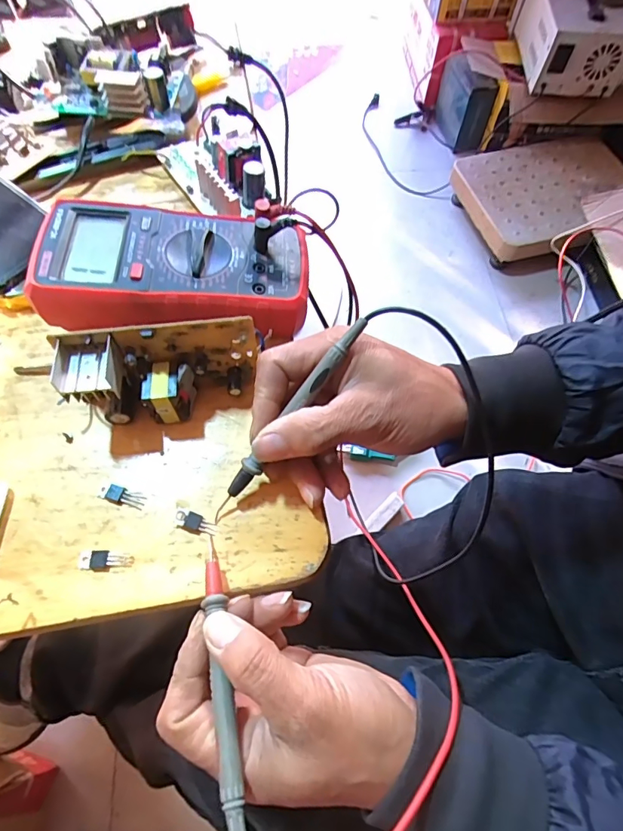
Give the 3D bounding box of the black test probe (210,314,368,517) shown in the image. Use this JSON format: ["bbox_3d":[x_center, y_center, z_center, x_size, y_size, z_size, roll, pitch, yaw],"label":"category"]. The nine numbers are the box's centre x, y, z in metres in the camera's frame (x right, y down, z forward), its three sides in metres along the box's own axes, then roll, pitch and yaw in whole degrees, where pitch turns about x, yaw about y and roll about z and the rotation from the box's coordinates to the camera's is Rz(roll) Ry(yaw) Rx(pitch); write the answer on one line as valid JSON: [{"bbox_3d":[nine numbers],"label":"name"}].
[{"bbox_3d":[-0.015,0.005,0.266,0.012,0.009,0.147,41,100,17],"label":"black test probe"}]

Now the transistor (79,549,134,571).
[{"bbox_3d":[-0.120,0.084,0.267,0.030,0.004,0.011,2,64,0],"label":"transistor"}]

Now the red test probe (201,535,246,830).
[{"bbox_3d":[-0.045,0.130,0.231,0.012,0.013,0.144,-9,56,-6],"label":"red test probe"}]

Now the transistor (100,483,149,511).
[{"bbox_3d":[-0.117,0.049,0.284,0.029,0.004,0.010,17,65,7],"label":"transistor"}]

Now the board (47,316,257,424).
[{"bbox_3d":[-0.091,-0.026,0.283,0.113,0.052,0.034,-6,64,-4],"label":"board"}]

